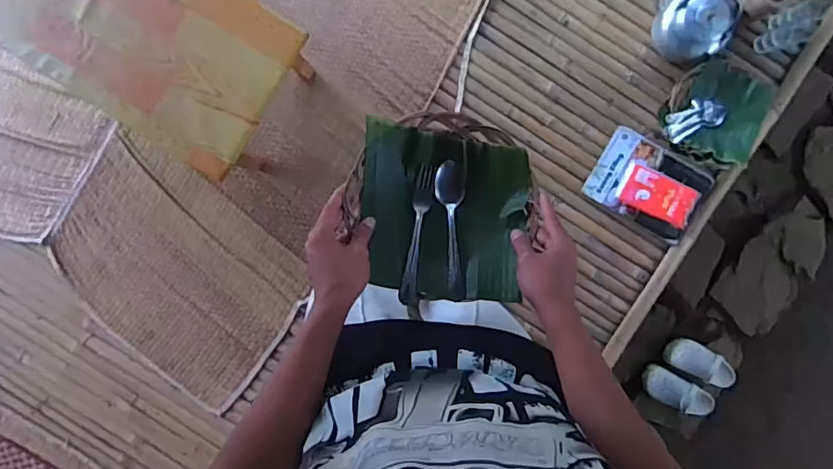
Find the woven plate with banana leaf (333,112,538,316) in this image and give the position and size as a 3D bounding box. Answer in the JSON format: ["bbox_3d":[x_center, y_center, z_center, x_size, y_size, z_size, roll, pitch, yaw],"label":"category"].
[{"bbox_3d":[0.035,-0.034,0.658,0.218,0.057,0.231,2,96,1],"label":"woven plate with banana leaf"}]

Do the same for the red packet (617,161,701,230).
[{"bbox_3d":[0.671,-0.108,1.428,0.207,0.030,0.114,27,114,12],"label":"red packet"}]

